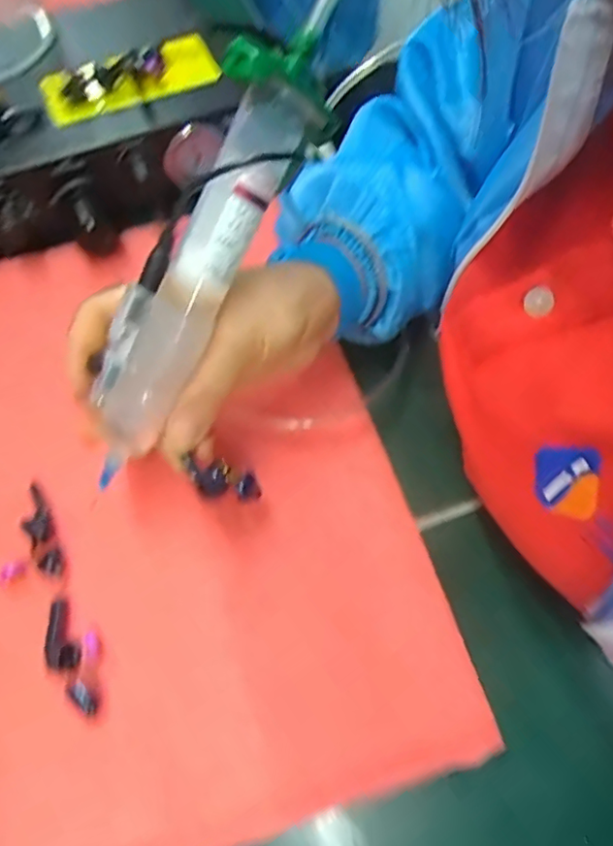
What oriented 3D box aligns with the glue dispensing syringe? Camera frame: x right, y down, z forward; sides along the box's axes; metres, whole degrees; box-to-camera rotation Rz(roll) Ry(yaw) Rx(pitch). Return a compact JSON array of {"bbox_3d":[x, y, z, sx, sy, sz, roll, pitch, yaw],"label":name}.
[{"bbox_3d":[-0.052,-0.054,0.243,0.024,0.027,0.171,36,103,20],"label":"glue dispensing syringe"}]

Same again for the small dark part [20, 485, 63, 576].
[{"bbox_3d":[-0.132,0.052,0.289,0.012,0.008,0.050,-21,62,-10],"label":"small dark part"}]

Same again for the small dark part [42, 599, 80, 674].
[{"bbox_3d":[-0.115,0.100,0.270,0.015,0.007,0.033,-23,62,-11],"label":"small dark part"}]

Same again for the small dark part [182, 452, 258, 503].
[{"bbox_3d":[-0.036,0.027,0.269,0.036,0.011,0.016,19,51,-39],"label":"small dark part"}]

